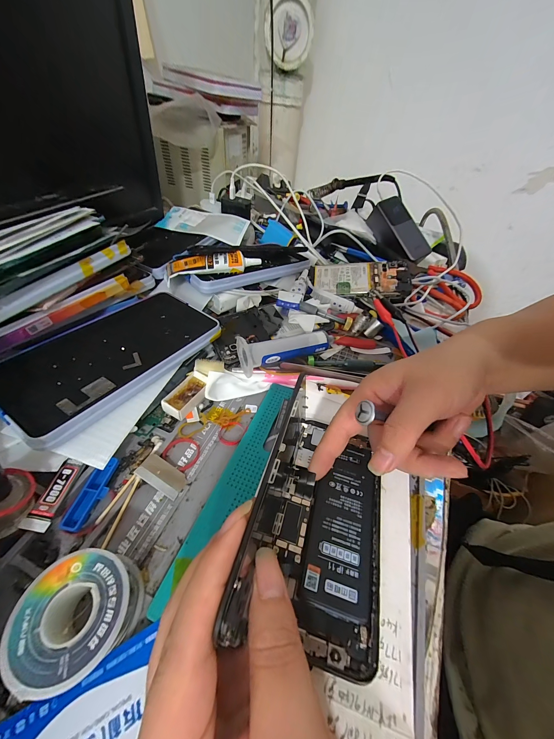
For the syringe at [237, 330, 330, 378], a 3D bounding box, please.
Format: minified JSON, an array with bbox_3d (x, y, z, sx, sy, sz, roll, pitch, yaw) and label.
[{"bbox_3d":[0.008,-0.029,0.290,0.105,0.026,0.039,-18,52,-22],"label":"syringe"}]

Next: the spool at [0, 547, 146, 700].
[{"bbox_3d":[-0.107,0.133,0.140,0.054,0.027,0.051,3,47,-4],"label":"spool"}]

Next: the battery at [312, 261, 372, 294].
[{"bbox_3d":[0.099,-0.139,0.389,0.083,0.005,0.060,3,63,13],"label":"battery"}]

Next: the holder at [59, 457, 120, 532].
[{"bbox_3d":[-0.137,0.093,0.193,0.017,0.010,0.051,12,47,4],"label":"holder"}]

